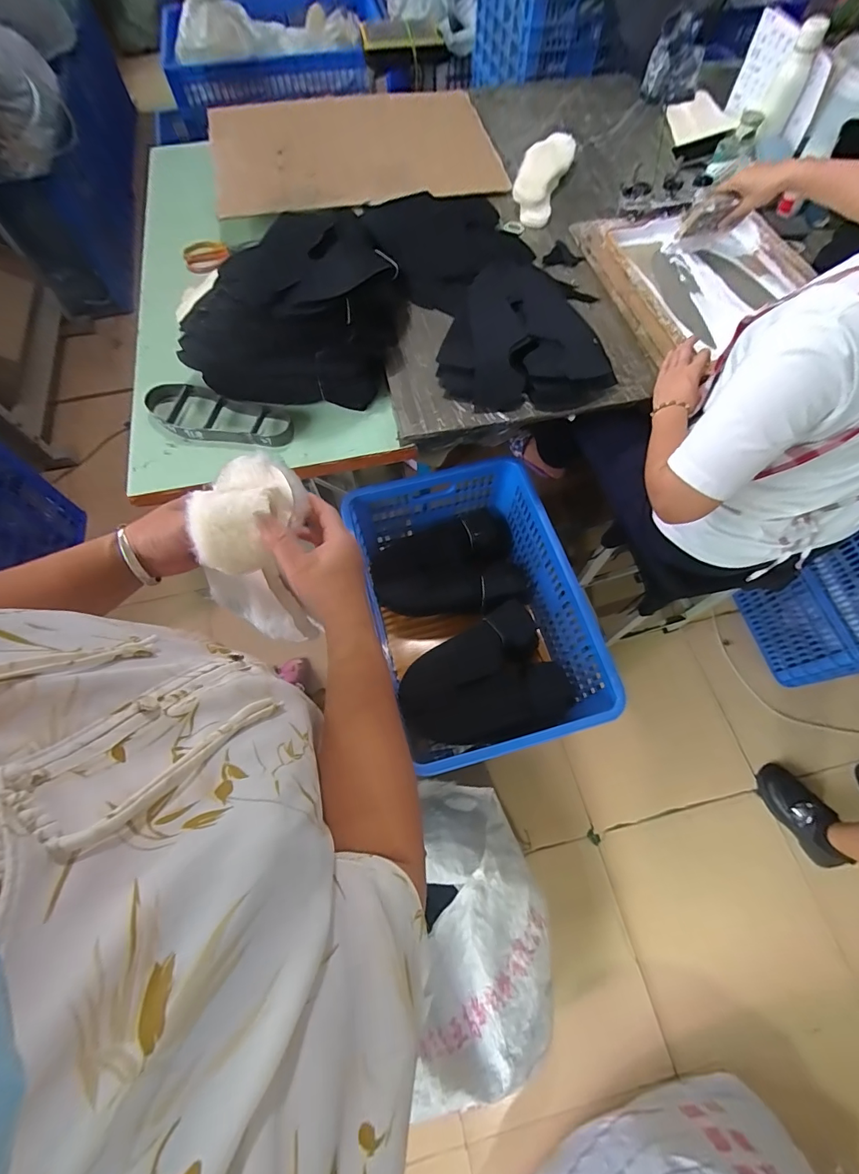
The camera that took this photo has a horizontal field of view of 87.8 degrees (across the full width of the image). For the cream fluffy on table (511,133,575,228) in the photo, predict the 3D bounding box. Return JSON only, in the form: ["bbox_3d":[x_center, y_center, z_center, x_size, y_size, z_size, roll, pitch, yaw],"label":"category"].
[{"bbox_3d":[0.265,-0.980,1.073,0.112,0.064,0.280,19,68,8],"label":"cream fluffy on table"}]

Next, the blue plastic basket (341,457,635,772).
[{"bbox_3d":[0.101,0.058,0.994,0.411,0.274,0.582,-15,67,-6],"label":"blue plastic basket"}]

